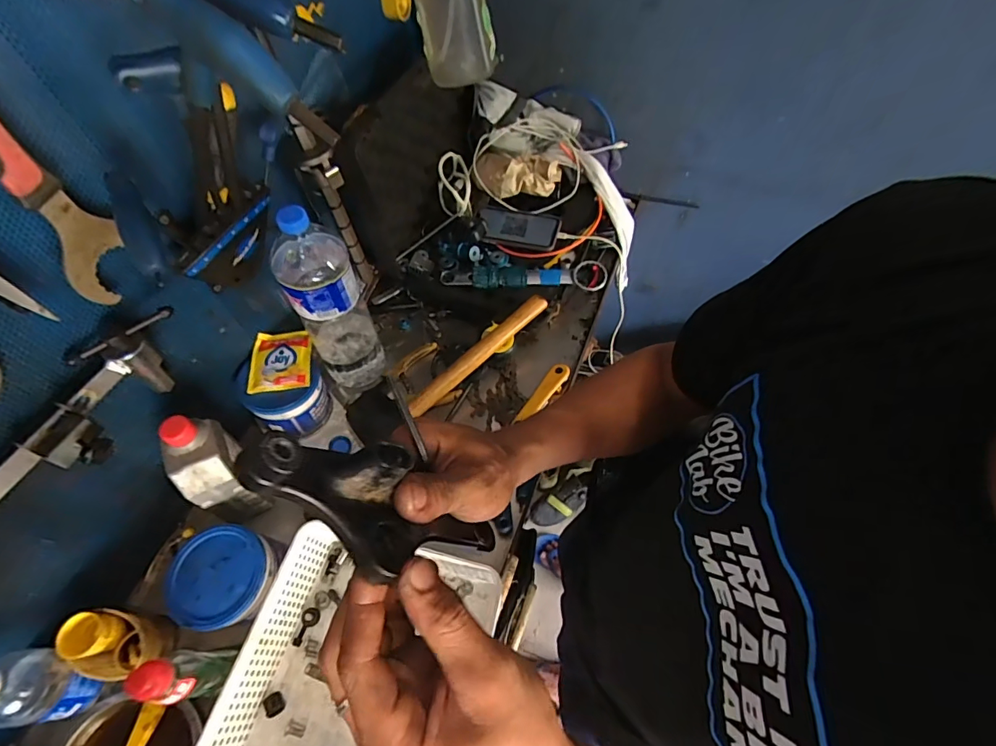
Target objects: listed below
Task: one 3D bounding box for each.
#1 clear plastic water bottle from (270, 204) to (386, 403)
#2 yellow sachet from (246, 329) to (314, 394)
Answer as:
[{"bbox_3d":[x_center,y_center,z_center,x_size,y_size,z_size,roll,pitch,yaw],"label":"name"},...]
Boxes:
[{"bbox_3d":[-0.225,-0.090,0.617,0.091,0.307,0.101,-28,63,-15],"label":"clear plastic water bottle"},{"bbox_3d":[-0.301,-0.018,0.640,0.079,0.008,0.095,-7,56,-6],"label":"yellow sachet"}]

